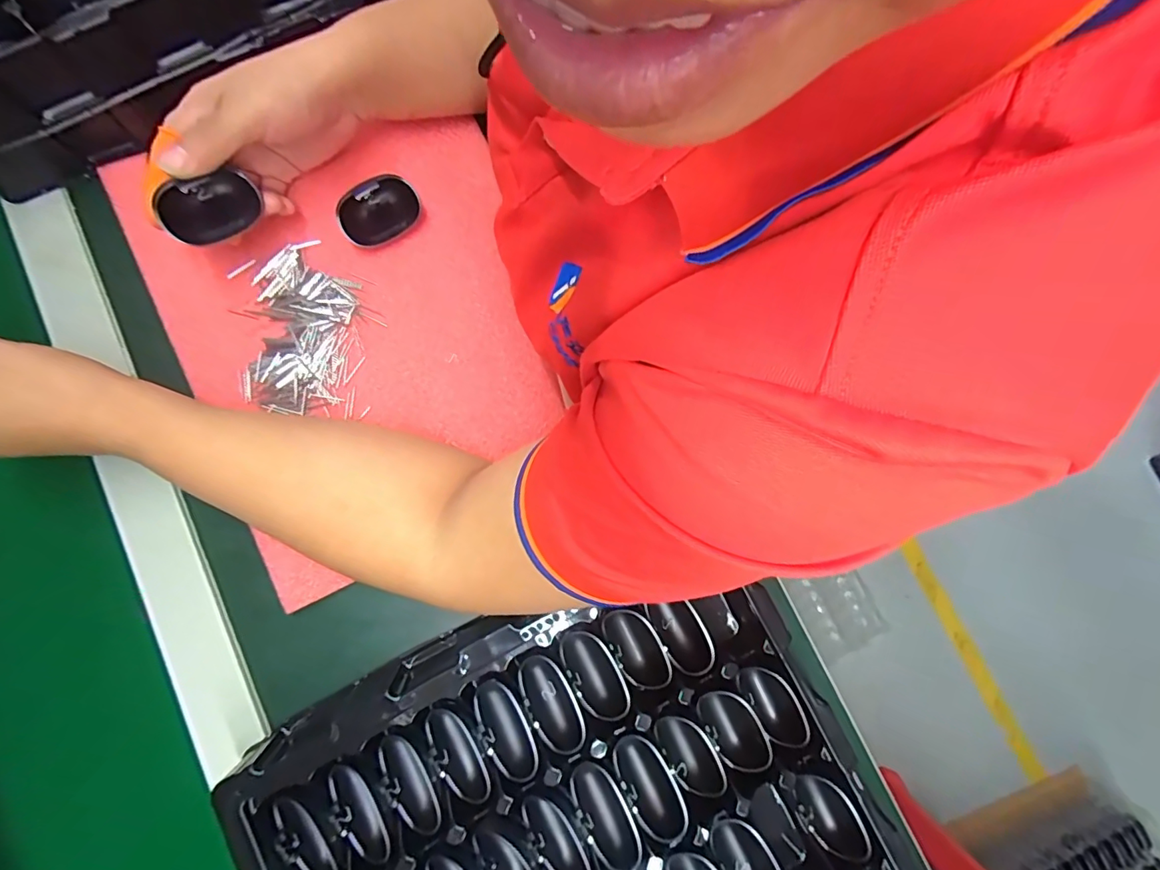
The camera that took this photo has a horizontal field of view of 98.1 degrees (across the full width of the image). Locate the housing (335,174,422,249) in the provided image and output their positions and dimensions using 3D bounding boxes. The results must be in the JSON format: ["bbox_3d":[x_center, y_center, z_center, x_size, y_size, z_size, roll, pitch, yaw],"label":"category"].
[{"bbox_3d":[-0.143,-0.160,0.361,0.057,0.033,0.027,-31,84,-8],"label":"housing"}]

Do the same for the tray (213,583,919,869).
[{"bbox_3d":[0.018,0.259,0.299,0.345,0.048,0.323,-25,83,-8],"label":"tray"}]

